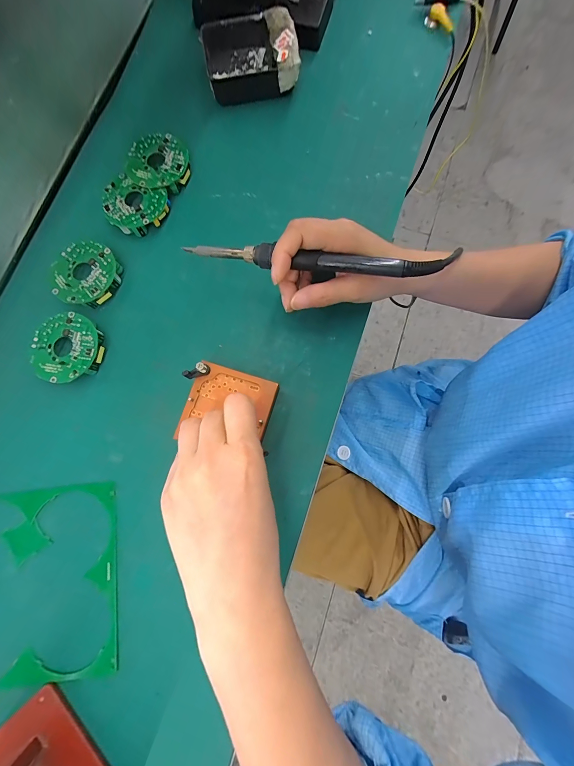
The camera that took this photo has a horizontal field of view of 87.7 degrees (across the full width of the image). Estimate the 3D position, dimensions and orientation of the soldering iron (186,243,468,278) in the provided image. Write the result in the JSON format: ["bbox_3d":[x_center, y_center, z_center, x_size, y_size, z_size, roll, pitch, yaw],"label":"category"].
[{"bbox_3d":[0.021,-0.102,0.237,0.212,0.014,0.025,8,78,9],"label":"soldering iron"}]

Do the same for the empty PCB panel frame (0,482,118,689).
[{"bbox_3d":[-0.214,0.166,0.249,0.145,0.004,0.147,-7,80,-1],"label":"empty PCB panel frame"}]

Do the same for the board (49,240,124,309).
[{"bbox_3d":[-0.196,-0.105,0.291,0.060,0.015,0.063,0,78,1],"label":"board"}]

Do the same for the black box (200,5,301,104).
[{"bbox_3d":[-0.041,-0.360,0.328,0.096,0.035,0.085,-10,78,-1],"label":"black box"}]

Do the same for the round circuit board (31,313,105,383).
[{"bbox_3d":[-0.204,-0.032,0.277,0.062,0.015,0.063,0,78,1],"label":"round circuit board"}]

